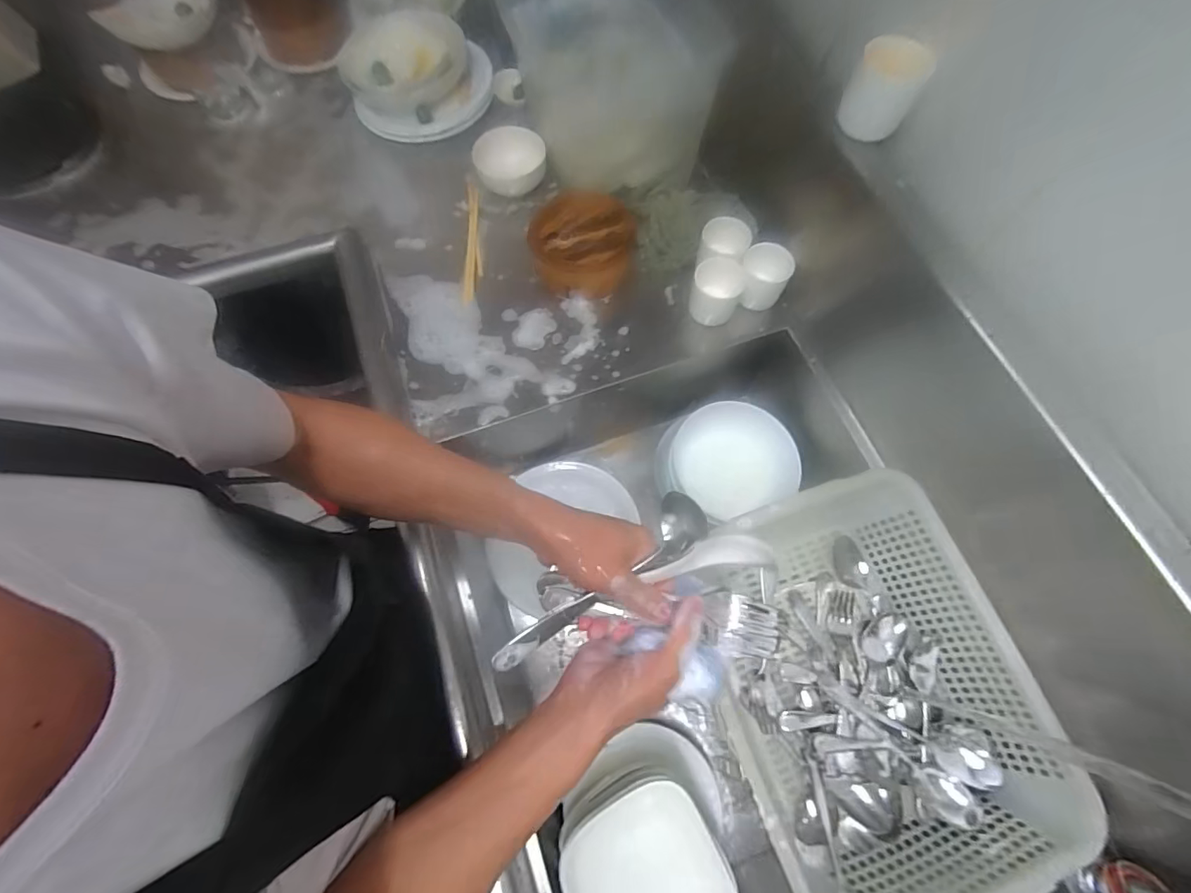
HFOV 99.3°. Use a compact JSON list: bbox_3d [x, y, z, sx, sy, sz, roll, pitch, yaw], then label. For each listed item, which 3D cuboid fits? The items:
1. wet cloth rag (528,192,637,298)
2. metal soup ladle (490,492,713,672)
[{"bbox_3d":[-0.021,-0.291,0.736,0.154,0.049,0.161,0,67,1],"label":"wet cloth rag"},{"bbox_3d":[0.004,0.106,0.418,0.208,0.034,0.044,-33,70,-7],"label":"metal soup ladle"}]

